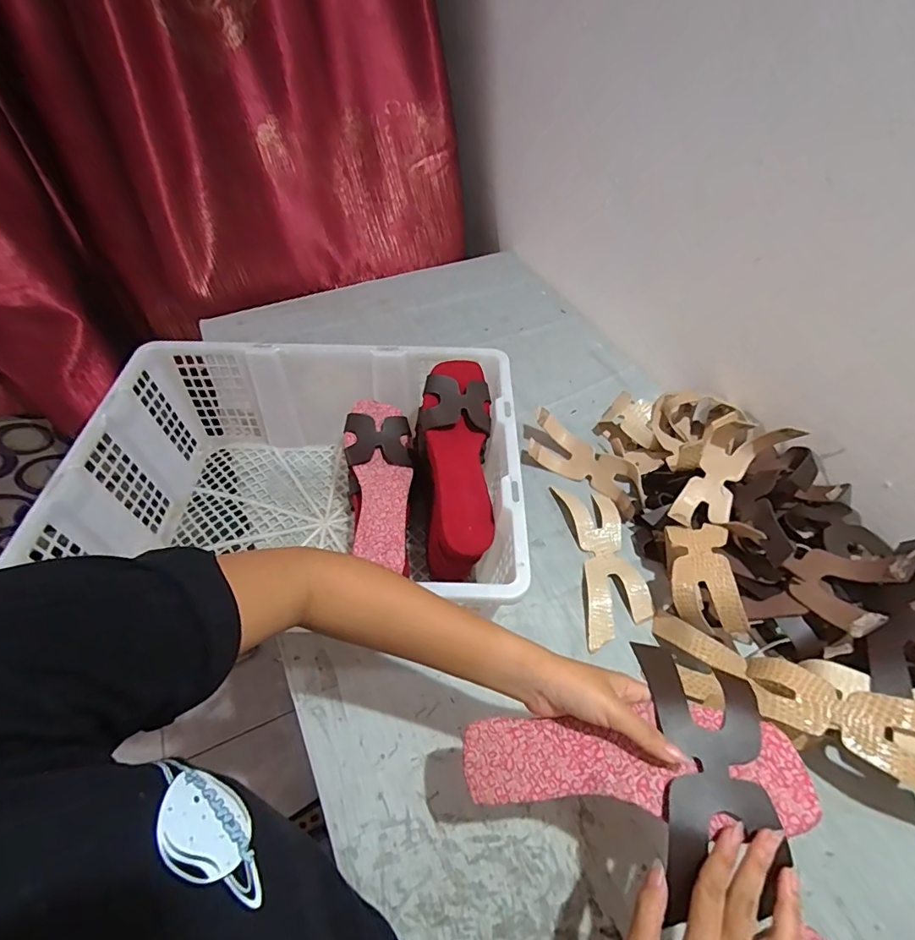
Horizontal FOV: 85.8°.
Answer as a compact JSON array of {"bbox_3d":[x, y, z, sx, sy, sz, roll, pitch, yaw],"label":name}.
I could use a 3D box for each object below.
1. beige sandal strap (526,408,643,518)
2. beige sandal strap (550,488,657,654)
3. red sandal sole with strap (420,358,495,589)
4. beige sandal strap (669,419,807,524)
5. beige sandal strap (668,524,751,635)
[{"bbox_3d":[0.180,-0.010,0.700,0.187,0.039,0.062,34,59,25],"label":"beige sandal strap"},{"bbox_3d":[0.184,0.112,0.633,0.083,0.017,0.214,-6,51,-5],"label":"beige sandal strap"},{"bbox_3d":[0.000,-0.012,0.573,0.084,0.091,0.246,-2,51,-2],"label":"red sandal sole with strap"},{"bbox_3d":[0.330,0.004,0.609,0.070,0.057,0.161,41,98,29],"label":"beige sandal strap"},{"bbox_3d":[0.277,0.114,0.555,0.071,0.051,0.122,2,51,2],"label":"beige sandal strap"}]

